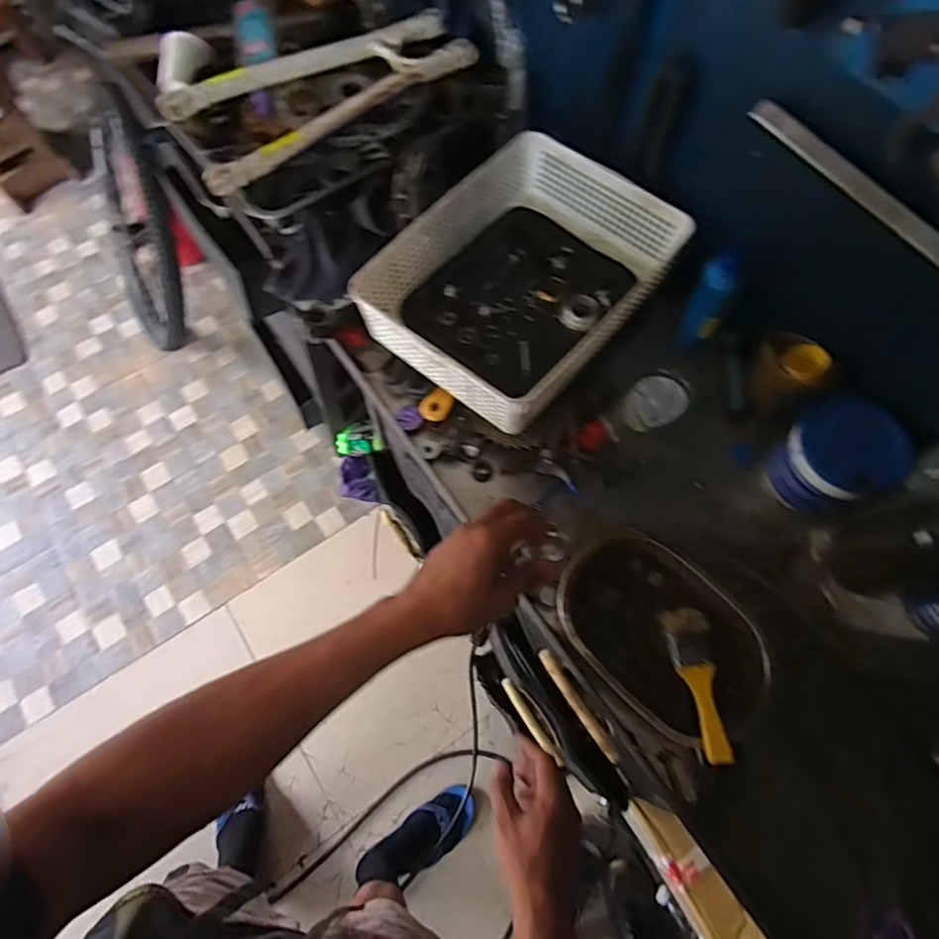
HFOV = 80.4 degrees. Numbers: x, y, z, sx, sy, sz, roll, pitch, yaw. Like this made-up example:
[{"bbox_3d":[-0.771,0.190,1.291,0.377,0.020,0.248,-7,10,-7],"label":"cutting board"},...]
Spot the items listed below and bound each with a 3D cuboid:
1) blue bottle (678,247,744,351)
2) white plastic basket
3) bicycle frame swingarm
[{"bbox_3d":[0.281,-0.195,0.654,0.030,0.137,0.044,-42,74,-17],"label":"blue bottle"},{"bbox_3d":[0.064,-0.227,0.662,0.244,0.082,0.330,39,72,15],"label":"white plastic basket"},{"bbox_3d":[-0.198,-0.499,0.719,0.380,0.040,0.180,-34,71,-14],"label":"bicycle frame swingarm"}]

